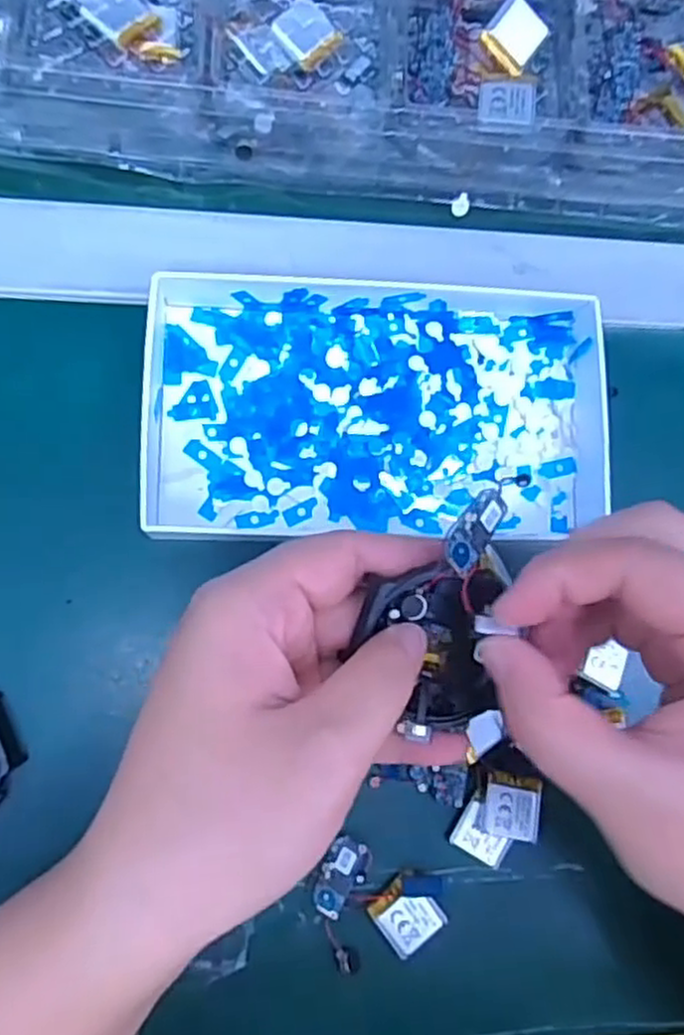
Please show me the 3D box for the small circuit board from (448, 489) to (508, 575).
[{"bbox_3d":[0.039,0.003,0.216,0.011,0.005,0.027,36,72,-1],"label":"small circuit board"}]

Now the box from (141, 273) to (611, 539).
[{"bbox_3d":[0.016,-0.045,0.292,0.182,0.021,0.100,0,82,-6],"label":"box"}]

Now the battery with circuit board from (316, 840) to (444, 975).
[{"bbox_3d":[0.013,0.146,0.273,0.046,0.006,0.041,26,80,-3],"label":"battery with circuit board"}]

